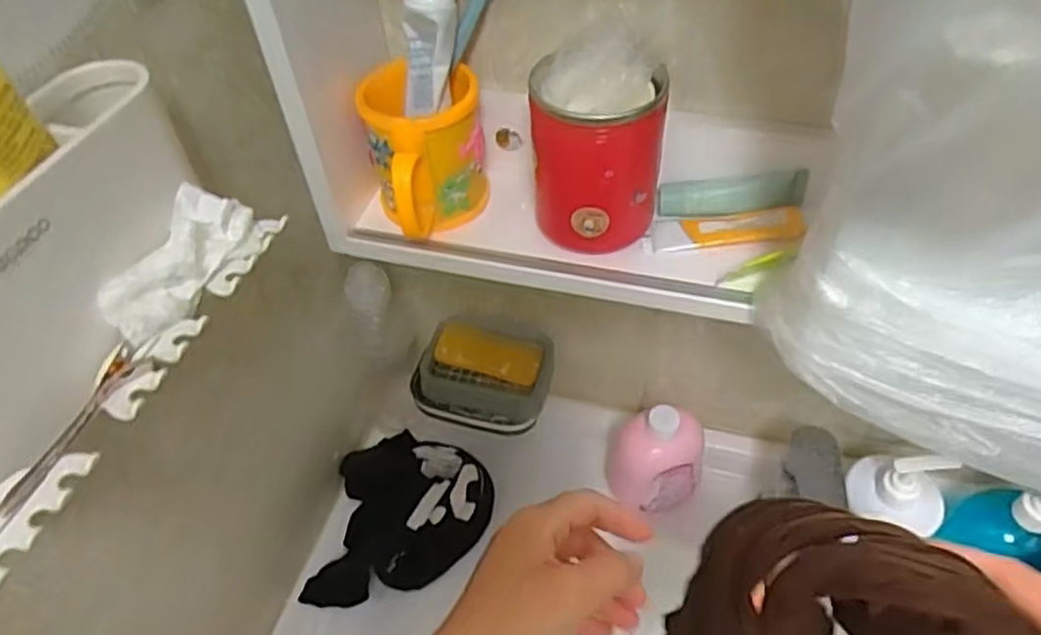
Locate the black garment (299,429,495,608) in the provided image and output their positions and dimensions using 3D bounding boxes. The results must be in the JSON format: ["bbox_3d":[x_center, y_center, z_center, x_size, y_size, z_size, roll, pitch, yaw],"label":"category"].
[{"bbox_3d":[-0.113,0.194,0.697,0.161,0.062,0.177,3,49,6],"label":"black garment"}]

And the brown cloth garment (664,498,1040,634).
[{"bbox_3d":[0.166,0.168,0.357,0.160,0.156,0.094,25,54,23],"label":"brown cloth garment"}]

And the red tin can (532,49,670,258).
[{"bbox_3d":[0.050,-0.106,0.461,0.084,0.115,0.077,2,48,5],"label":"red tin can"}]

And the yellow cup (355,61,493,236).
[{"bbox_3d":[-0.063,-0.113,0.497,0.083,0.091,0.108,-14,49,-10],"label":"yellow cup"}]

